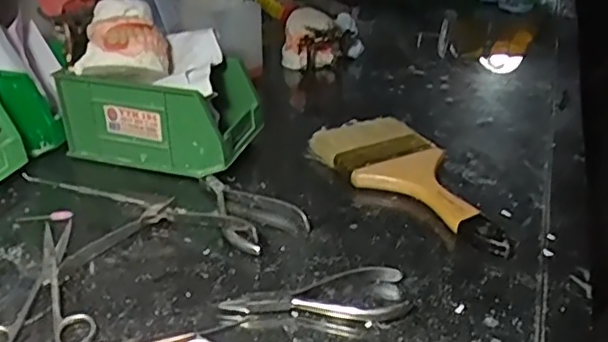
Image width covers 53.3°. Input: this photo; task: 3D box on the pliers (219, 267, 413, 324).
[{"bbox_3d":[0.007,0.084,0.414,0.124,0.010,0.050,-1,29,-2],"label":"pliers"}]

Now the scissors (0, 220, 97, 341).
[{"bbox_3d":[-0.178,0.077,0.427,0.072,0.006,0.135,-4,30,-7],"label":"scissors"}]

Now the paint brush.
[{"bbox_3d":[0.105,0.004,0.543,0.096,0.023,0.224,-19,34,-30],"label":"paint brush"}]

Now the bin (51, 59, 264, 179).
[{"bbox_3d":[-0.136,-0.060,0.592,0.168,0.083,0.094,9,31,15],"label":"bin"}]

